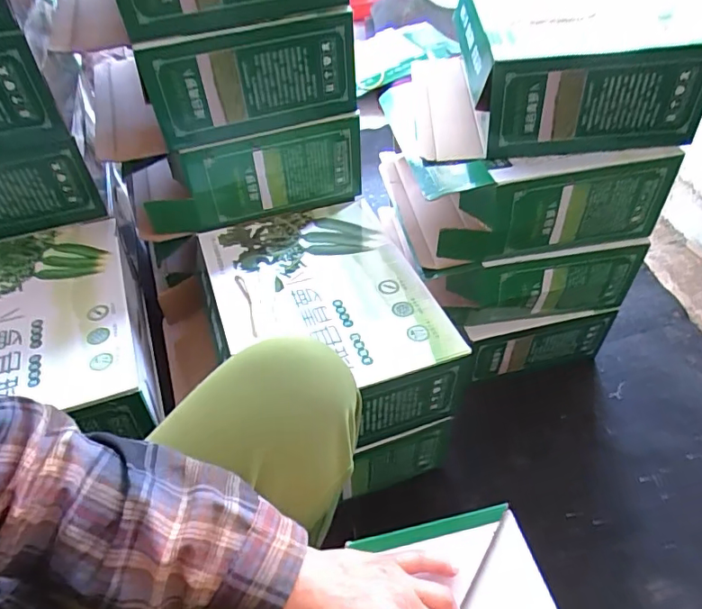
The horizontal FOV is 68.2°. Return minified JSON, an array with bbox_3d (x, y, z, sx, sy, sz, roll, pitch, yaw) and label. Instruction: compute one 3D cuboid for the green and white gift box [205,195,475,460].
[{"bbox_3d":[-0.043,0.019,0.741,0.259,0.123,0.350,-16,47,-14],"label":"green and white gift box"}]

